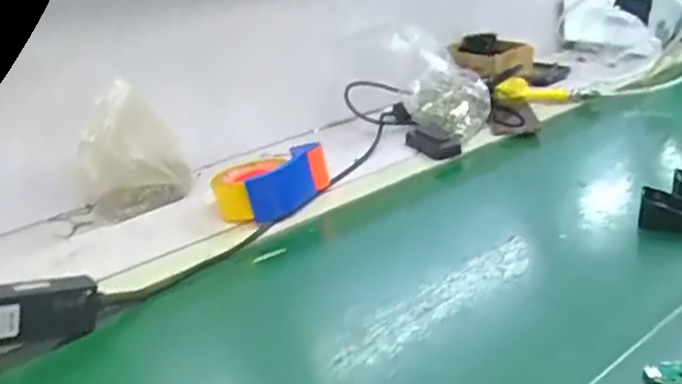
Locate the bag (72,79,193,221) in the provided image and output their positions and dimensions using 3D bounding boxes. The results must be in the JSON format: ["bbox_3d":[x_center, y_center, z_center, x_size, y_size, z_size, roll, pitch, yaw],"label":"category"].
[{"bbox_3d":[-0.290,-0.047,0.860,0.053,0.173,0.162,17,32,41],"label":"bag"}]

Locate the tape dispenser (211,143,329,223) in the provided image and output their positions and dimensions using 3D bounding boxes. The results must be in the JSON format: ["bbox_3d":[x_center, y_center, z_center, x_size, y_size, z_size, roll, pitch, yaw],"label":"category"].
[{"bbox_3d":[-0.101,-0.017,0.847,0.101,0.062,0.148,17,32,40],"label":"tape dispenser"}]

